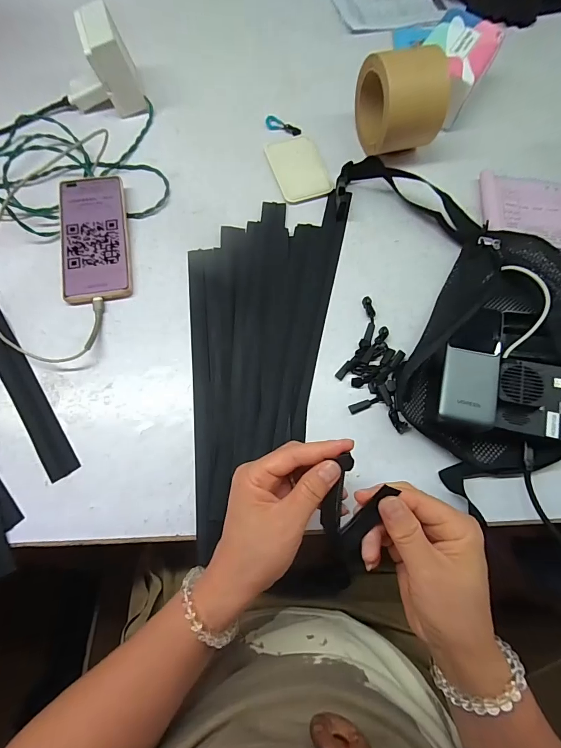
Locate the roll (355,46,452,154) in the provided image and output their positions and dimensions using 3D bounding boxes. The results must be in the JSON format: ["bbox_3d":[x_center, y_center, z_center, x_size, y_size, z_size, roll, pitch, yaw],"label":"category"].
[{"bbox_3d":[0.152,-0.349,0.458,0.081,0.116,0.099,-9,73,-4],"label":"roll"}]

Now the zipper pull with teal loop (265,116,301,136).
[{"bbox_3d":[0.003,-0.356,0.519,0.054,0.004,0.020,32,75,8],"label":"zipper pull with teal loop"}]

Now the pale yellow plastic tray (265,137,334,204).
[{"bbox_3d":[0.024,-0.281,0.491,0.069,0.004,0.106,-16,74,-6],"label":"pale yellow plastic tray"}]

